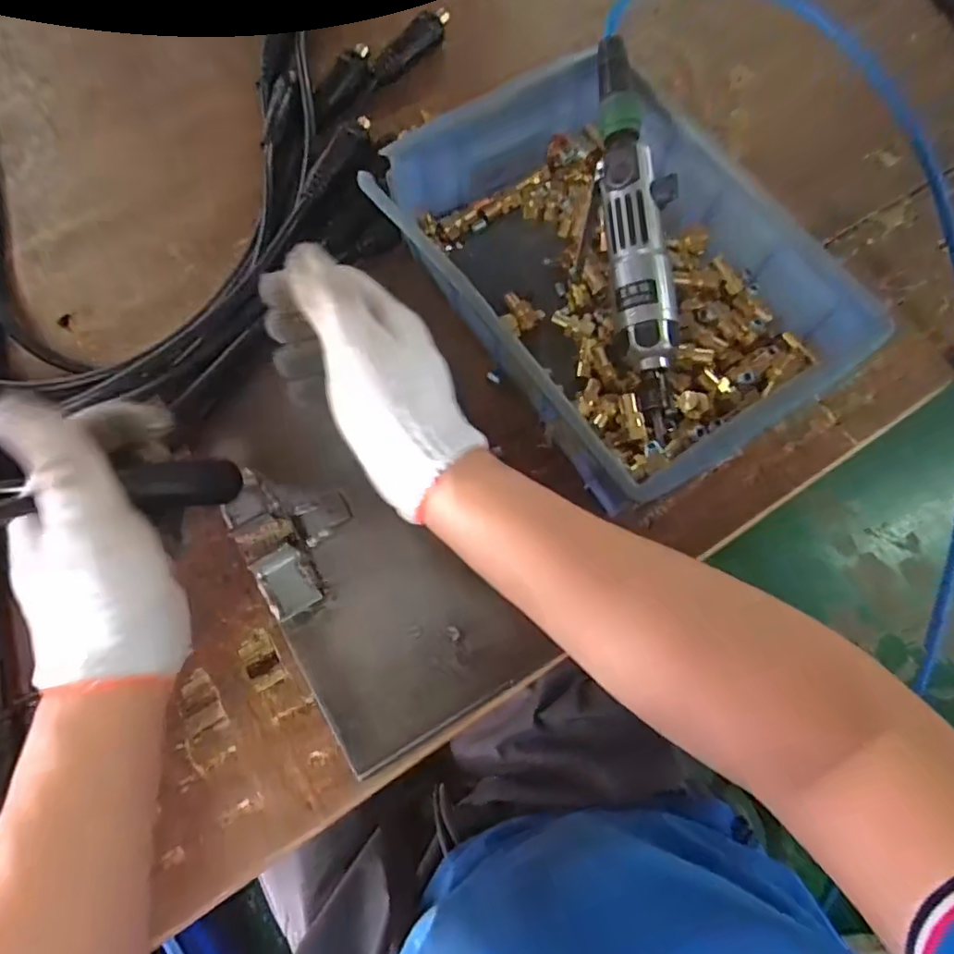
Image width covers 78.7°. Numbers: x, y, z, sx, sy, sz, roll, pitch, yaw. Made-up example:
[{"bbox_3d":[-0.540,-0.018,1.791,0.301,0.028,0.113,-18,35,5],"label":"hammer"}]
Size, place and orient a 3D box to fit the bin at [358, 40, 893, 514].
[{"bbox_3d":[0.087,-0.140,0.411,0.206,0.096,0.296,-35,76,-10],"label":"bin"}]

